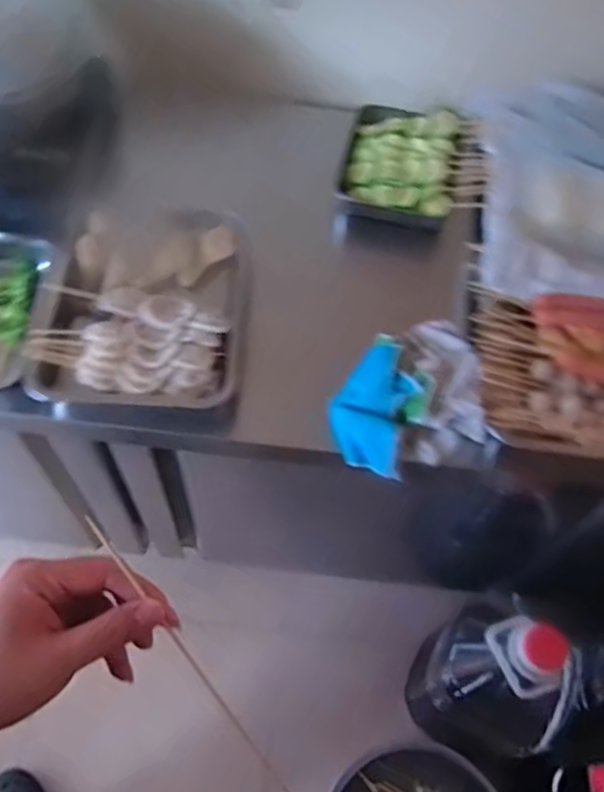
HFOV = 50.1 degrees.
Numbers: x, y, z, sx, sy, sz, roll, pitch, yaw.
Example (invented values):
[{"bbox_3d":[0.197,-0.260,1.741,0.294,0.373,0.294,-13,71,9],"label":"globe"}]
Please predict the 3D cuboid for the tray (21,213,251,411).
[{"bbox_3d":[-0.215,-0.130,0.913,0.271,0.073,0.341,5,59,-1],"label":"tray"}]

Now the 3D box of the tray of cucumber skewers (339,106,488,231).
[{"bbox_3d":[0.185,-0.384,1.067,0.240,0.069,0.246,15,59,5],"label":"tray of cucumber skewers"}]

